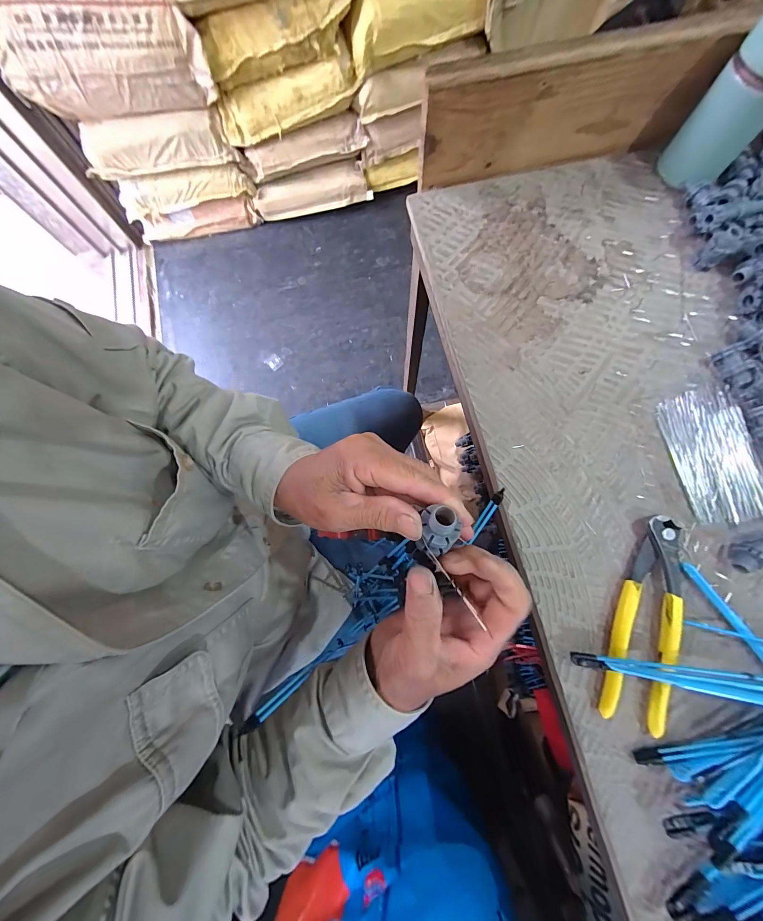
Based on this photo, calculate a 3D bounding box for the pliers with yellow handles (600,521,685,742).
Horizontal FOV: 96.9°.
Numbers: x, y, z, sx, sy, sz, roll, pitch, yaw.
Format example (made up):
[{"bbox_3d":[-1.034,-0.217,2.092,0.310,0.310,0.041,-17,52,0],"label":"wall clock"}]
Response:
[{"bbox_3d":[0.219,0.129,0.278,0.045,0.016,0.163,18,78,5],"label":"pliers with yellow handles"}]

